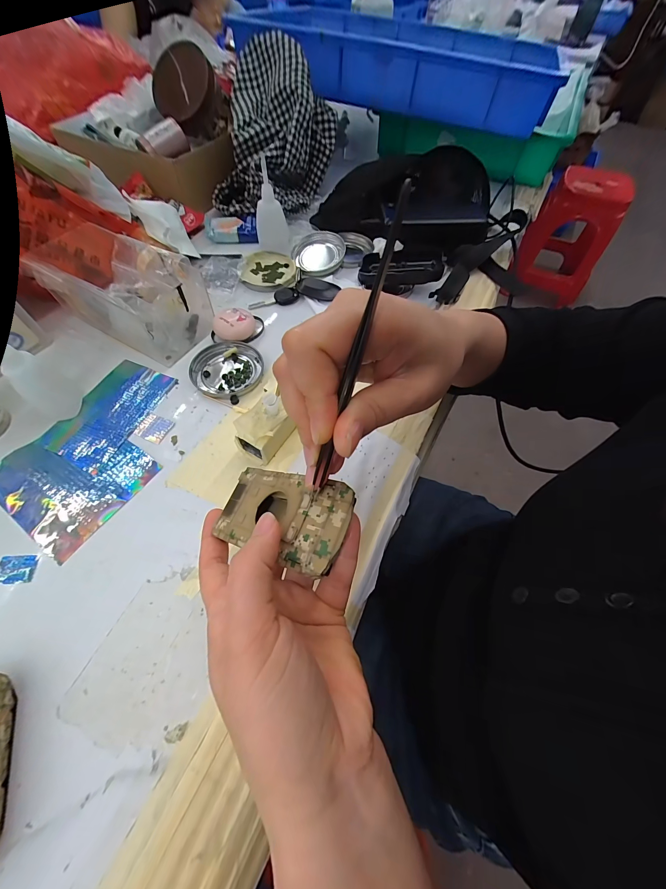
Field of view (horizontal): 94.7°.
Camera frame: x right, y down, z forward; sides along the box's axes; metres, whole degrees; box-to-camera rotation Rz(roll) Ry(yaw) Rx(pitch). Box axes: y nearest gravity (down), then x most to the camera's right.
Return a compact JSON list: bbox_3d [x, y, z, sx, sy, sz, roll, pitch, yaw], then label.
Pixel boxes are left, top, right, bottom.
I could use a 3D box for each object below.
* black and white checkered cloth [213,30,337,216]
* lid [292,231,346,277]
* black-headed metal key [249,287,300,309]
[{"bbox_3d":[-0.096,-0.493,0.485,0.189,0.148,0.213,-2,61,-3],"label":"black and white checkered cloth"},{"bbox_3d":[-0.021,-0.283,0.451,0.075,0.014,0.087,3,62,-1],"label":"lid"},{"bbox_3d":[-0.077,-0.192,0.405,0.065,0.006,0.026,-29,67,-17],"label":"black-headed metal key"}]

